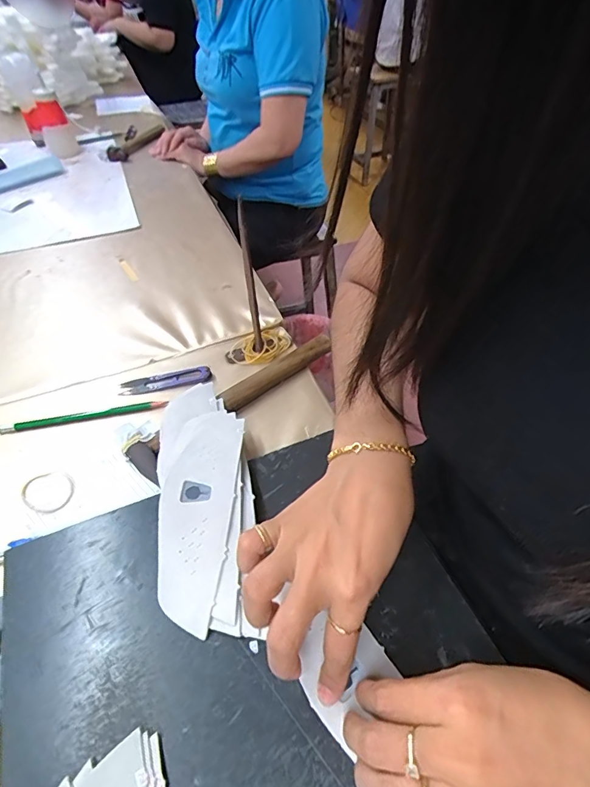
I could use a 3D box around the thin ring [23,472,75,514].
[{"bbox_3d":[-0.224,0.089,0.398,0.051,0.005,0.039,19,50,18],"label":"thin ring"}]

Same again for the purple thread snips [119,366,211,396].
[{"bbox_3d":[-0.146,-0.015,0.494,0.100,0.009,0.022,-11,48,-9],"label":"purple thread snips"}]

